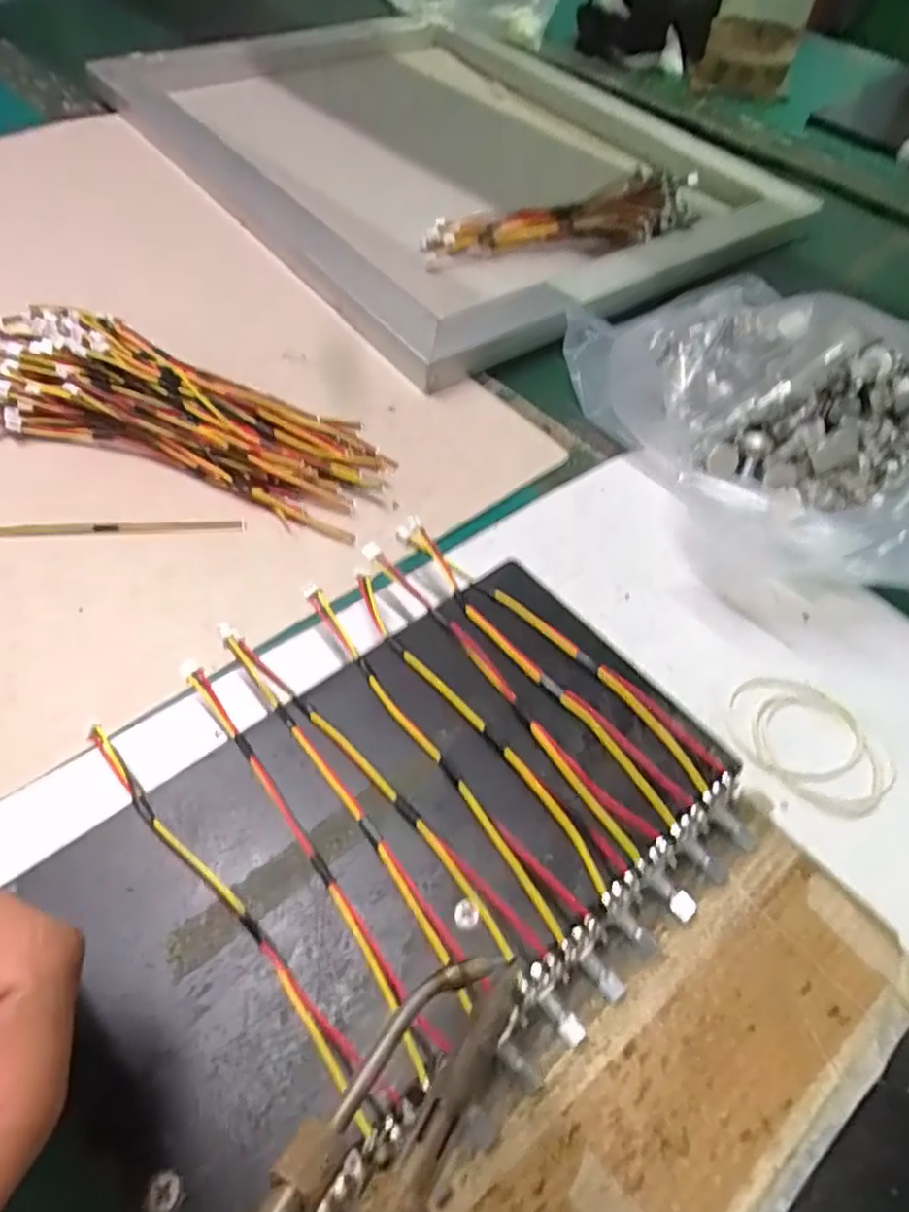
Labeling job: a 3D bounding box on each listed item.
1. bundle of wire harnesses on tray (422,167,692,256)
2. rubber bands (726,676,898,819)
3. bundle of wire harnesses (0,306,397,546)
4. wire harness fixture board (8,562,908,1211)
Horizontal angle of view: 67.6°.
[{"bbox_3d":[0.071,-0.254,0.451,0.185,0.038,0.062,-13,57,-14],"label":"bundle of wire harnesses on tray"},{"bbox_3d":[0.138,0.052,0.264,0.062,0.004,0.046,34,59,18],"label":"rubber bands"},{"bbox_3d":[-0.134,-0.093,0.329,0.209,0.034,0.074,21,56,11],"label":"bundle of wire harnesses"},{"bbox_3d":[0.016,0.113,0.195,0.211,0.035,0.223,-36,64,-26],"label":"wire harness fixture board"}]

